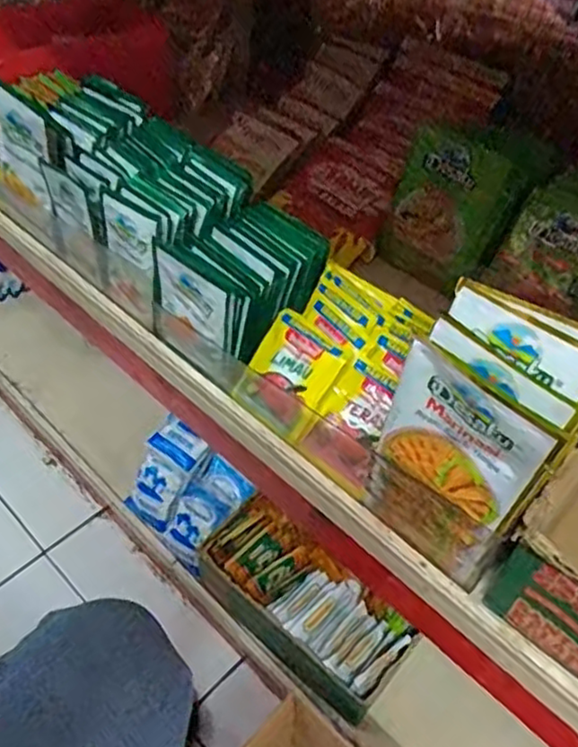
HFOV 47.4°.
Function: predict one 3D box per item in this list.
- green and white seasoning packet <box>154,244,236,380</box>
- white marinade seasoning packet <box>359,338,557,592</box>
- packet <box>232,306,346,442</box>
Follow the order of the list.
[{"bbox_3d":[-0.072,-0.044,0.484,0.078,0.092,0.011,36,55,25],"label":"green and white seasoning packet"},{"bbox_3d":[0.083,0.057,0.360,0.079,0.150,0.007,37,56,26],"label":"white marinade seasoning packet"},{"bbox_3d":[0.000,0.002,0.479,0.065,0.010,0.075,38,100,31],"label":"packet"}]

